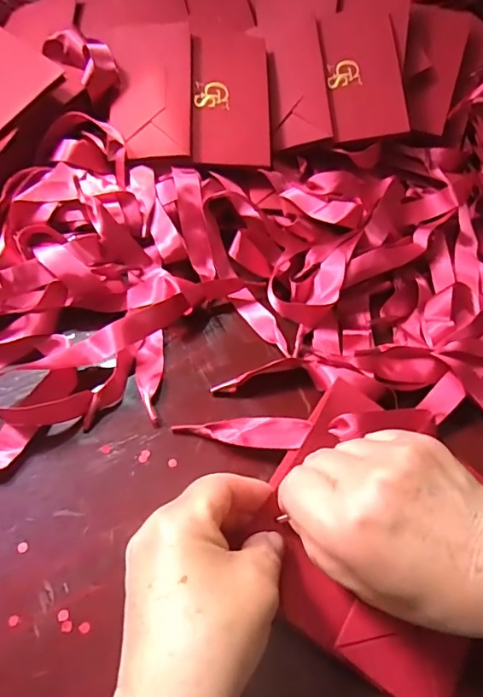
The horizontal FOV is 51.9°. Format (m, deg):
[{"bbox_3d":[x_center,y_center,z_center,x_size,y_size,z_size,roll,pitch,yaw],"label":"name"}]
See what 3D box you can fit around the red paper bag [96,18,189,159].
[{"bbox_3d":[-0.084,-0.228,0.437,0.079,0.006,0.141,-3,74,1],"label":"red paper bag"}]

